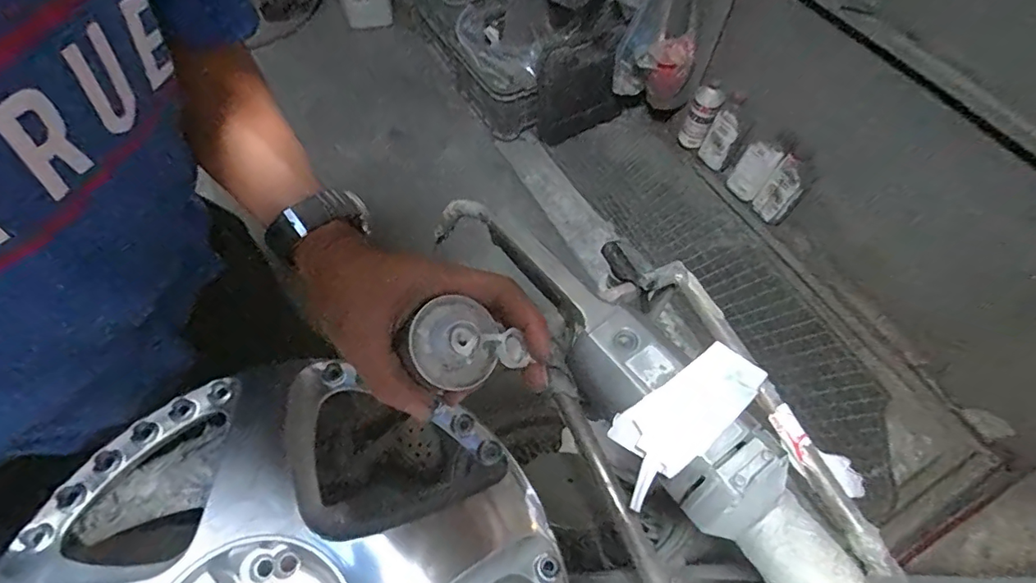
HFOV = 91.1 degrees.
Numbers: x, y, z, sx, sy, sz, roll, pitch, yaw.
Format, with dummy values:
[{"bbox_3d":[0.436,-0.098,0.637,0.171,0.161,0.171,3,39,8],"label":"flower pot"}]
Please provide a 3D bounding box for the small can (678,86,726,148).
[{"bbox_3d":[0.547,-0.521,1.534,0.086,0.192,0.067,22,63,10],"label":"small can"}]

